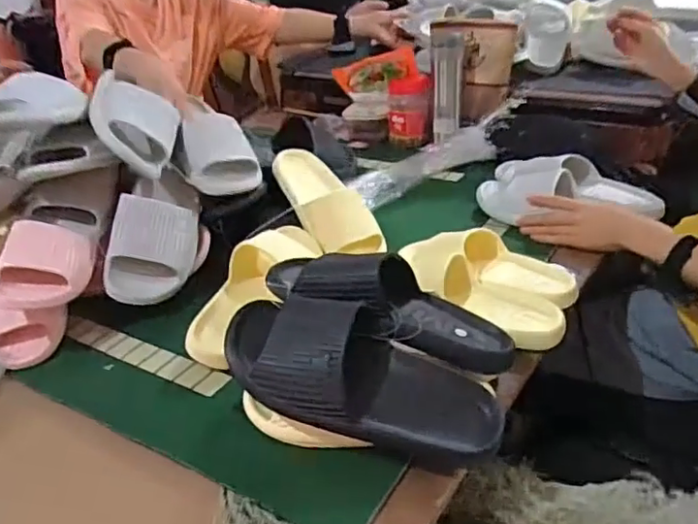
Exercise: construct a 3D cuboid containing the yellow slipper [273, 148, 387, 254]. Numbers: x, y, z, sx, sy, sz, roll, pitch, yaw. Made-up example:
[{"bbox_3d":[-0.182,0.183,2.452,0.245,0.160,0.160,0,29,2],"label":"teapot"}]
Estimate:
[{"bbox_3d":[-0.041,-0.103,0.926,0.099,0.083,0.230,-21,54,-21],"label":"yellow slipper"}]

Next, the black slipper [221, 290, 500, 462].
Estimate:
[{"bbox_3d":[0.011,0.099,0.563,0.268,0.096,0.090,20,37,6],"label":"black slipper"}]

